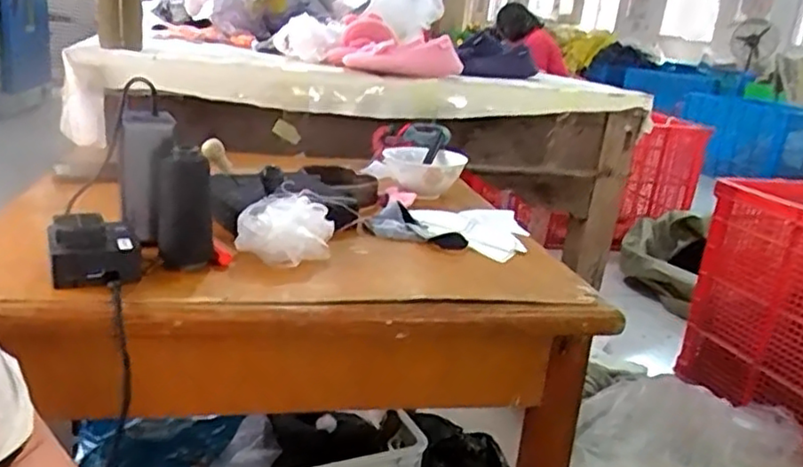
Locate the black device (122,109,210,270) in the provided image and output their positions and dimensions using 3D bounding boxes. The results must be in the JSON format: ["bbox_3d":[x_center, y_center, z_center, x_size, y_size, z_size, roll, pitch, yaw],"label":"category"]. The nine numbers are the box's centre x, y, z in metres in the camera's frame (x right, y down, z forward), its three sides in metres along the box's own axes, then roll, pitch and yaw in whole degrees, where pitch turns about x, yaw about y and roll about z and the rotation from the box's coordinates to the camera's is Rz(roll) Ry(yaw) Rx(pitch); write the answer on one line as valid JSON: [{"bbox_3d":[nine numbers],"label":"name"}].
[{"bbox_3d":[-0.222,-0.039,0.643,0.098,0.125,0.047,20,22,37],"label":"black device"}]

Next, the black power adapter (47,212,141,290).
[{"bbox_3d":[-0.267,0.014,0.585,0.071,0.044,0.076,-3,20,-27],"label":"black power adapter"}]

